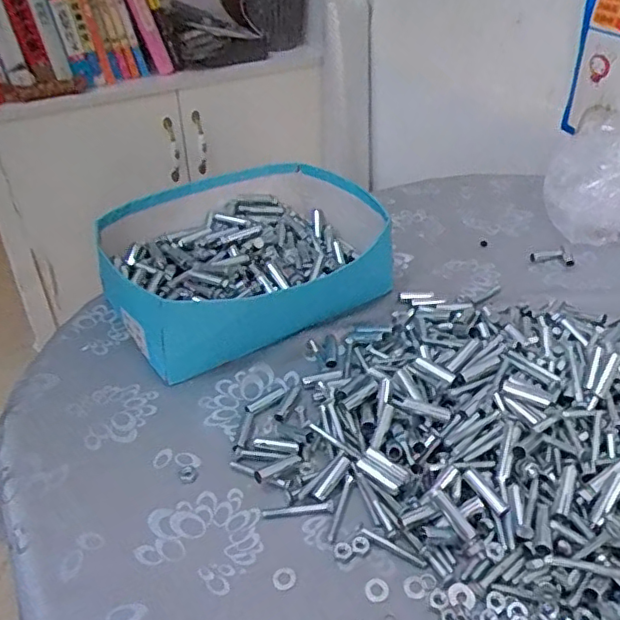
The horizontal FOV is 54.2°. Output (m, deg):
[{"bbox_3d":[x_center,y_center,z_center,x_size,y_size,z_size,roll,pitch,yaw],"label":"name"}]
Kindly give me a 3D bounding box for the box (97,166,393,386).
[{"bbox_3d":[-0.065,-0.061,0.684,0.308,0.083,0.259,-19,40,-21],"label":"box"}]

